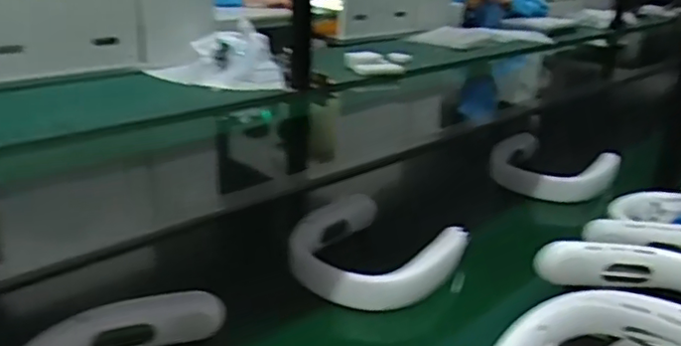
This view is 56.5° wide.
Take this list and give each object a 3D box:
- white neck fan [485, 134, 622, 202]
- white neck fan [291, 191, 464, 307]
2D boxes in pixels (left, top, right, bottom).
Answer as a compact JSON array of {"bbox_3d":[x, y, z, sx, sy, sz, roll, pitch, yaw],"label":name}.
[{"bbox_3d":[0.355,-0.009,1.085,0.204,0.058,0.144,16,26,26],"label":"white neck fan"},{"bbox_3d":[0.042,0.091,0.791,0.206,0.045,0.189,24,30,38],"label":"white neck fan"}]

